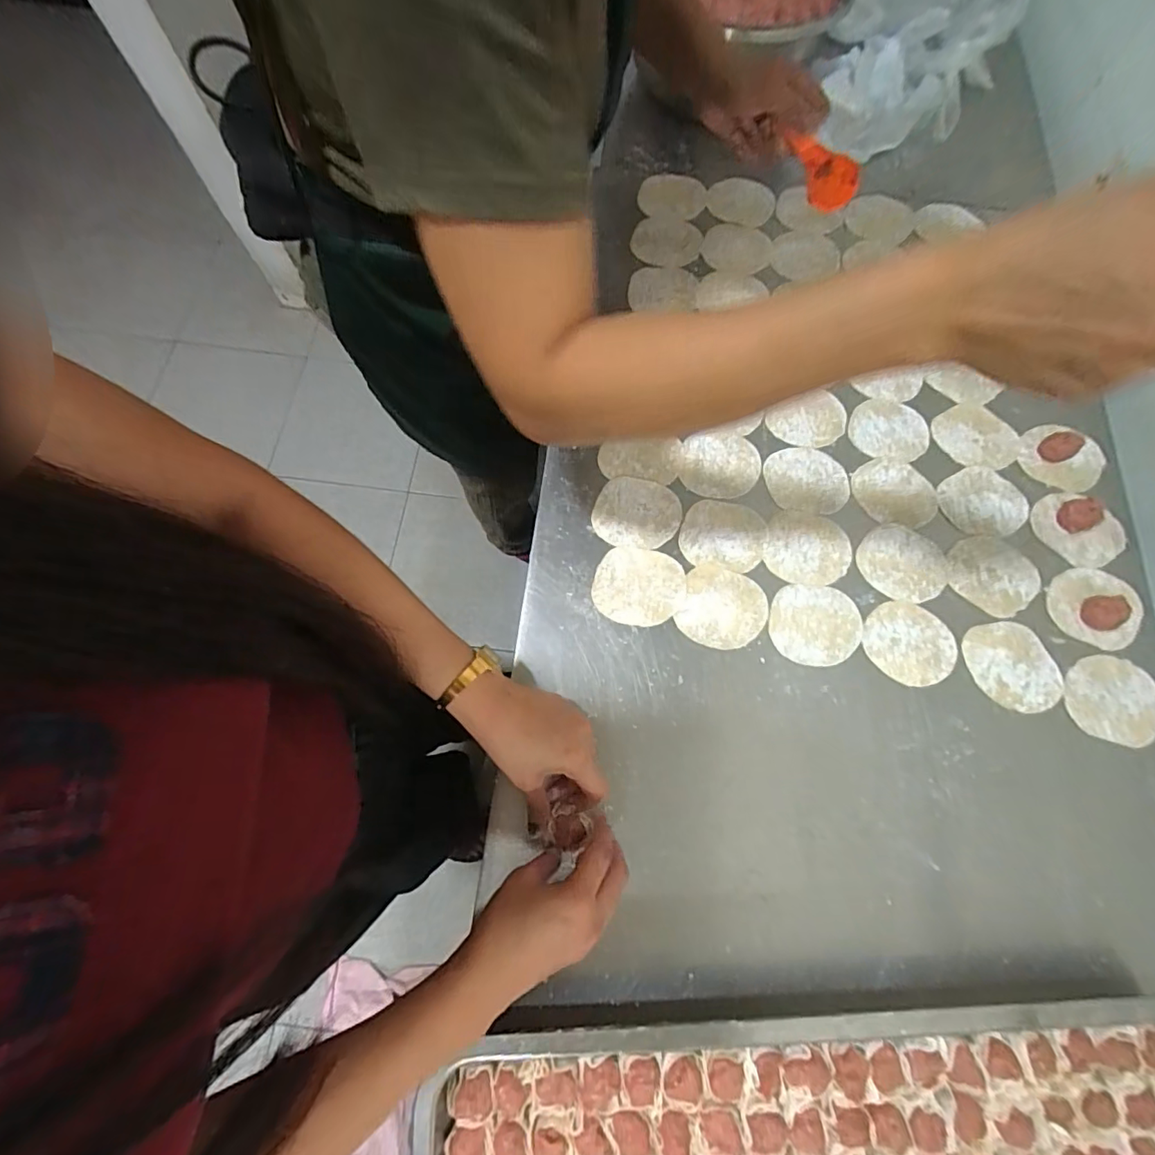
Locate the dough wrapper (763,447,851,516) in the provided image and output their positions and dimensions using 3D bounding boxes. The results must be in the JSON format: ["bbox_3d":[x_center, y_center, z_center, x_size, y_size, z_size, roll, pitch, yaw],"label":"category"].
[{"bbox_3d":[0.238,-0.101,0.542,0.086,0.008,0.073,5,71,0],"label":"dough wrapper"}]

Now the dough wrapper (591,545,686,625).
[{"bbox_3d":[0.059,0.008,0.499,0.085,0.005,0.075,9,71,2],"label":"dough wrapper"}]

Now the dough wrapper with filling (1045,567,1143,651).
[{"bbox_3d":[0.495,0.028,0.495,0.082,0.018,0.077,-13,72,-6],"label":"dough wrapper with filling"}]

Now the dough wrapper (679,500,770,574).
[{"bbox_3d":[0.146,-0.043,0.520,0.083,0.004,0.073,11,73,3],"label":"dough wrapper"}]

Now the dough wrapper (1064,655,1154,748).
[{"bbox_3d":[0.493,0.111,0.478,0.088,0.004,0.077,-38,76,-13],"label":"dough wrapper"}]

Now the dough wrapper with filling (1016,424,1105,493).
[{"bbox_3d":[0.511,-0.128,0.548,0.078,0.026,0.066,42,75,12],"label":"dough wrapper with filling"}]

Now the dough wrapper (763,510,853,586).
[{"bbox_3d":[0.229,-0.029,0.518,0.083,0.004,0.075,6,74,-1],"label":"dough wrapper"}]

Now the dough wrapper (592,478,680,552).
[{"bbox_3d":[0.060,-0.065,0.527,0.086,0.004,0.074,7,74,2],"label":"dough wrapper"}]

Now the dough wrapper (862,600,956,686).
[{"bbox_3d":[0.310,0.061,0.485,0.083,0.004,0.077,0,71,-1],"label":"dough wrapper"}]

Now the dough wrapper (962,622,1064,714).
[{"bbox_3d":[0.406,0.082,0.483,0.075,0.004,0.086,-35,76,-12],"label":"dough wrapper"}]

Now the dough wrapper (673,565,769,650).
[{"bbox_3d":[0.138,0.030,0.494,0.079,0.007,0.077,0,71,-1],"label":"dough wrapper"}]

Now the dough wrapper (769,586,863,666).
[{"bbox_3d":[0.224,0.044,0.489,0.084,0.004,0.075,2,71,-1],"label":"dough wrapper"}]

